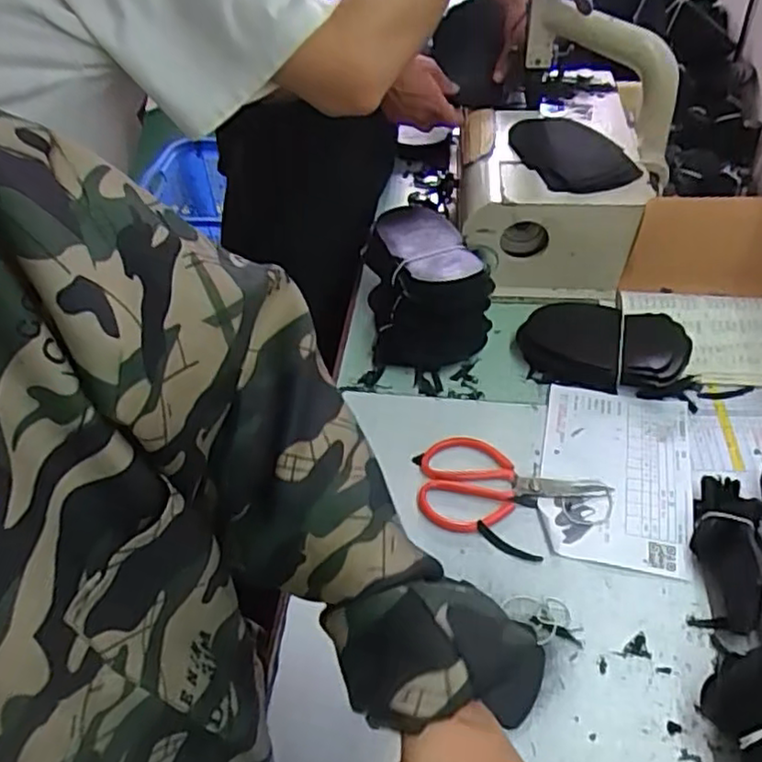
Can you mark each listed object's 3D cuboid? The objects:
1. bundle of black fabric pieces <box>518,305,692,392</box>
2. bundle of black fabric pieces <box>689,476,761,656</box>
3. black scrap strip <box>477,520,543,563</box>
[{"bbox_3d":[0.255,-0.045,0.780,0.182,0.043,0.124,2,49,8],"label":"bundle of black fabric pieces"},{"bbox_3d":[0.316,0.158,0.605,0.058,0.042,0.157,10,50,15],"label":"bundle of black fabric pieces"},{"bbox_3d":[0.121,0.156,0.645,0.067,0.011,0.012,24,55,22],"label":"black scrap strip"}]

